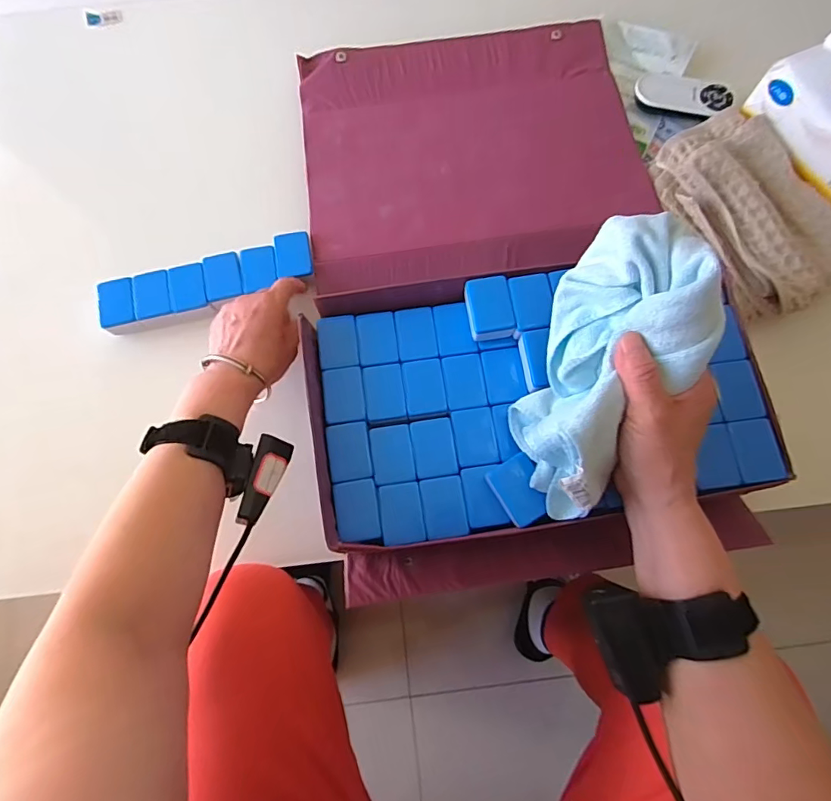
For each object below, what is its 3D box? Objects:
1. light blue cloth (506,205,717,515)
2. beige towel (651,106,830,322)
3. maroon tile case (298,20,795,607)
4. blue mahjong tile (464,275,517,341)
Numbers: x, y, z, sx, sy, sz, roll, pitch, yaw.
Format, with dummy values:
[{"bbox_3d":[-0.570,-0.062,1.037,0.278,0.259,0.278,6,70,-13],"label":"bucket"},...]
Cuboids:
[{"bbox_3d":[0.129,-0.020,0.339,0.095,0.132,0.181,29,78,7],"label":"light blue cloth"},{"bbox_3d":[0.362,-0.208,0.504,0.158,0.033,0.229,-23,77,-5],"label":"beige towel"},{"bbox_3d":[0.080,-0.148,0.470,0.369,0.082,0.606,-7,76,-1],"label":"maroon tile case"},{"bbox_3d":[0.066,-0.080,0.427,0.037,0.023,0.054,-10,76,-2],"label":"blue mahjong tile"}]

